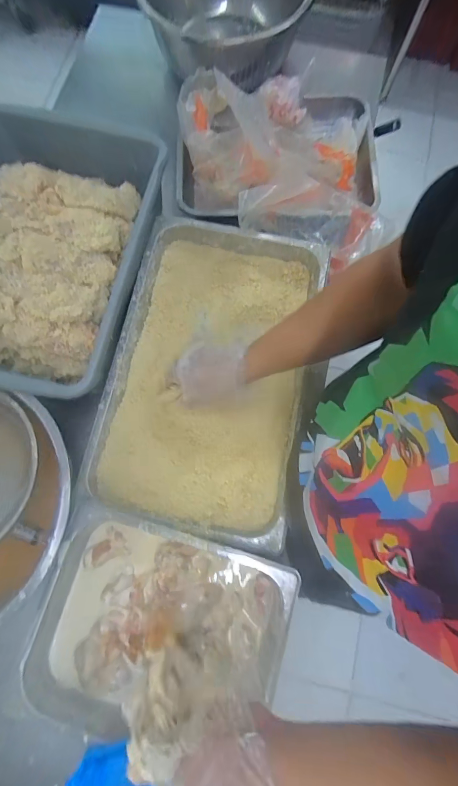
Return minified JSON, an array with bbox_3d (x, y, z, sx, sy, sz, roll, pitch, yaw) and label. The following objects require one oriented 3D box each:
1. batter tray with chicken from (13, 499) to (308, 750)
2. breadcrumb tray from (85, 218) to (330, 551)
[{"bbox_3d":[-0.093,0.325,0.465,0.321,0.064,0.267,14,78,2],"label":"batter tray with chicken"},{"bbox_3d":[-0.027,-0.044,0.582,0.308,0.058,0.510,12,78,2],"label":"breadcrumb tray"}]

